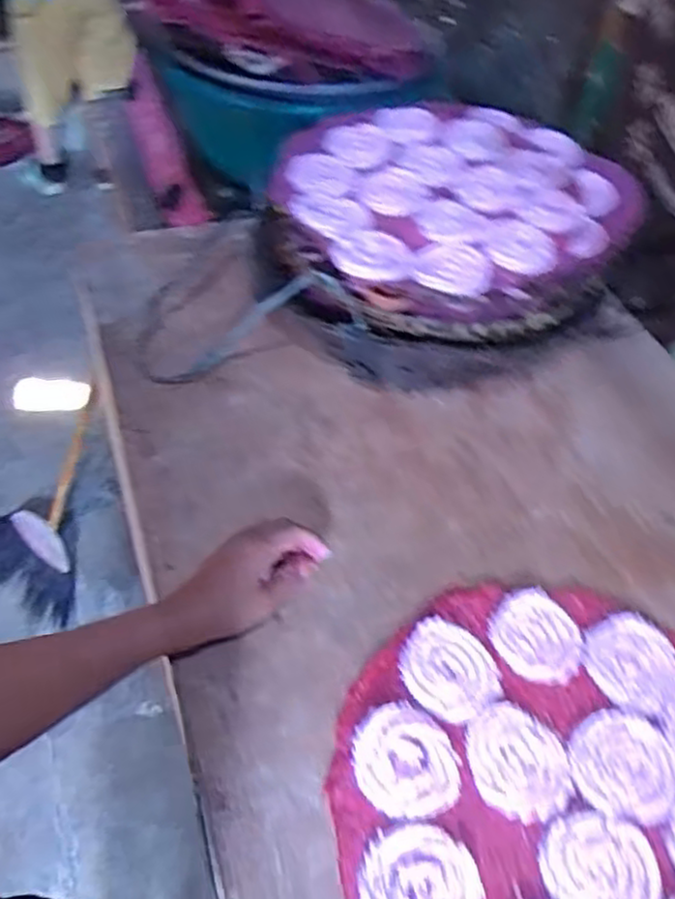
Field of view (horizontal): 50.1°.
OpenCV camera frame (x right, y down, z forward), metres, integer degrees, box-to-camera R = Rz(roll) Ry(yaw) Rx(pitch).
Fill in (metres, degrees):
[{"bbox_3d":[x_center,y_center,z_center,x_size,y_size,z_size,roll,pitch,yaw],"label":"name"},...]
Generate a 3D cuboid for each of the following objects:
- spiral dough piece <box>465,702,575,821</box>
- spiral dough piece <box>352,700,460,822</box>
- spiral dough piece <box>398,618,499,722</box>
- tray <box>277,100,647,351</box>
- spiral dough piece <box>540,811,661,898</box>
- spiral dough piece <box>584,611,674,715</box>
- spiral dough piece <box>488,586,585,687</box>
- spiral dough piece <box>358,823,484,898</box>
[{"bbox_3d":[0.135,0.232,0.540,0.073,0.006,0.082,-5,49,-8],"label":"spiral dough piece"},{"bbox_3d":[0.050,0.229,0.534,0.073,0.010,0.078,2,49,-2],"label":"spiral dough piece"},{"bbox_3d":[0.091,0.178,0.586,0.079,0.008,0.079,2,49,-2],"label":"spiral dough piece"},{"bbox_3d":[0.139,-0.287,0.859,0.423,0.075,0.388,1,49,-3],"label":"tray"},{"bbox_3d":[0.181,0.289,0.493,0.076,0.004,0.074,2,49,-2],"label":"spiral dough piece"},{"bbox_3d":[0.245,0.174,0.599,0.077,0.004,0.083,2,49,-2],"label":"spiral dough piece"},{"bbox_3d":[0.171,0.153,0.609,0.074,0.009,0.077,28,53,19],"label":"spiral dough piece"},{"bbox_3d":[0.056,0.294,0.481,0.079,0.004,0.078,2,49,-2],"label":"spiral dough piece"}]

